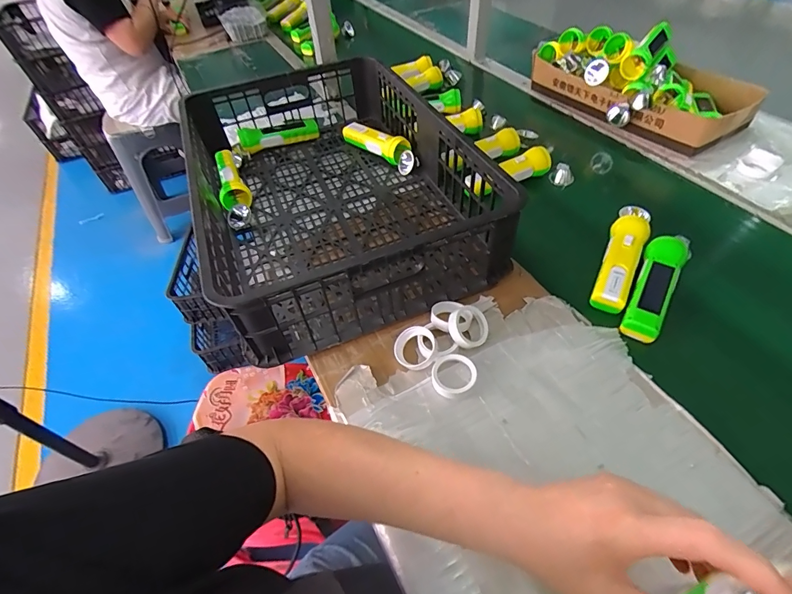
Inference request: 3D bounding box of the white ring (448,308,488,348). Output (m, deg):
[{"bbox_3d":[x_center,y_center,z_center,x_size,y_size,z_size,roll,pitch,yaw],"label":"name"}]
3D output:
[{"bbox_3d":[0.091,0.039,0.512,0.055,0.012,0.055,0,90,-16],"label":"white ring"}]

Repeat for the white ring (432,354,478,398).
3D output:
[{"bbox_3d":[0.069,0.093,0.488,0.054,0.012,0.051,-2,49,2],"label":"white ring"}]

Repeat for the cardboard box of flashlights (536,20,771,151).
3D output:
[{"bbox_3d":[0.470,-0.418,0.765,0.213,0.122,0.365,-29,54,-20],"label":"cardboard box of flashlights"}]

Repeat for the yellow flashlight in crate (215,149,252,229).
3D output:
[{"bbox_3d":[-0.270,-0.182,0.670,0.044,0.051,0.161,-17,67,-11],"label":"yellow flashlight in crate"}]

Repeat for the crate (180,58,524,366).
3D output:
[{"bbox_3d":[-0.109,-0.199,0.650,0.378,0.167,0.527,-20,51,-13],"label":"crate"}]

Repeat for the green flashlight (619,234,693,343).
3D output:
[{"bbox_3d":[0.347,-0.017,0.541,0.050,0.052,0.172,26,56,24],"label":"green flashlight"}]

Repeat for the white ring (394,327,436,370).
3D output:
[{"bbox_3d":[0.024,0.065,0.508,0.050,0.022,0.054,-2,49,2],"label":"white ring"}]

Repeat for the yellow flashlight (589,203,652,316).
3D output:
[{"bbox_3d":[0.322,-0.062,0.575,0.045,0.043,0.188,22,54,21],"label":"yellow flashlight"}]

